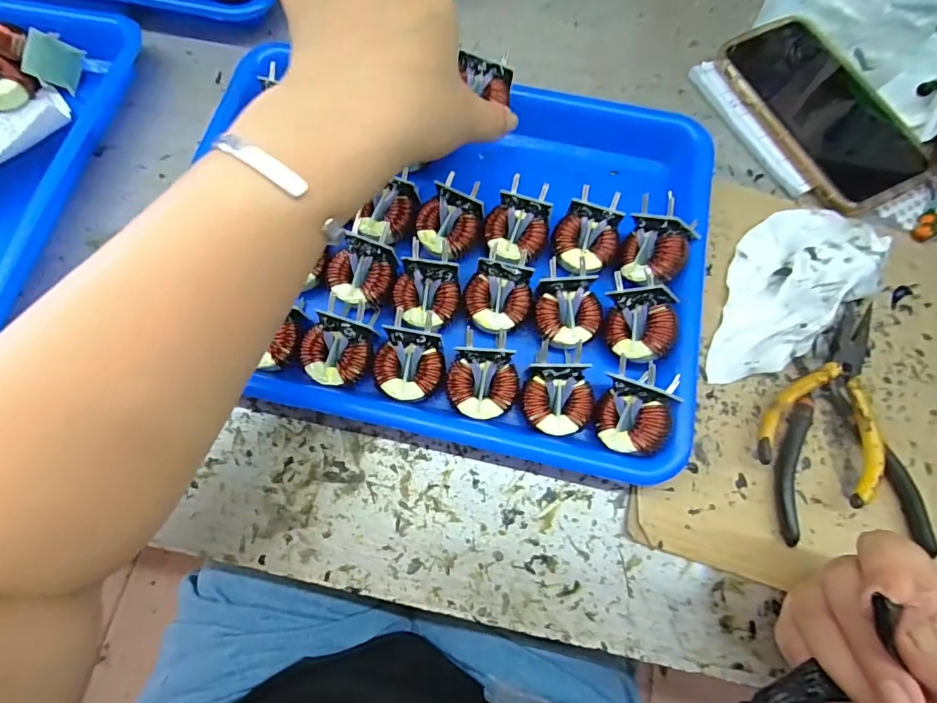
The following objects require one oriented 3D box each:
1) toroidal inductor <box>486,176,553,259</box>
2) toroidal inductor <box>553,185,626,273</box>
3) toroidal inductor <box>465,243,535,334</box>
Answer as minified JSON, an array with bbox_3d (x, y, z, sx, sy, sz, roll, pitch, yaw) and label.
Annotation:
[{"bbox_3d":[0.032,-0.084,0.315,0.039,0.021,0.050,17,92,9],"label":"toroidal inductor"},{"bbox_3d":[0.076,-0.077,0.312,0.040,0.019,0.051,10,95,5],"label":"toroidal inductor"},{"bbox_3d":[0.019,-0.035,0.297,0.038,0.026,0.048,15,72,4],"label":"toroidal inductor"}]

